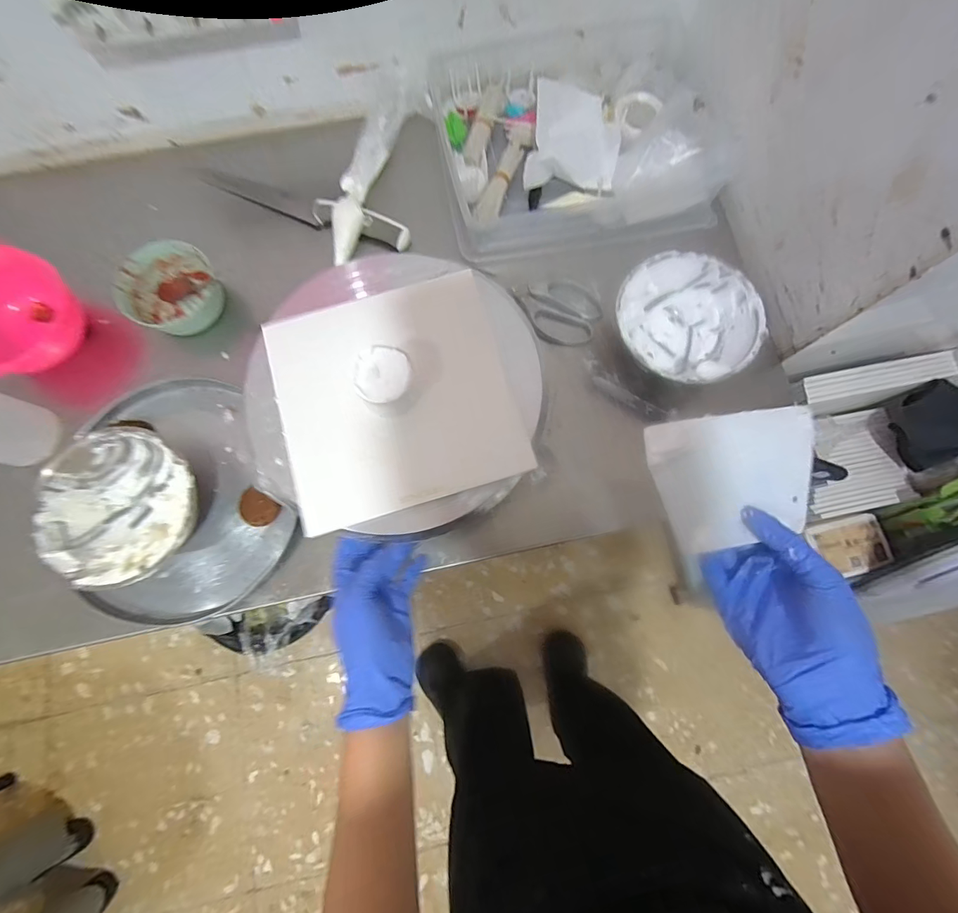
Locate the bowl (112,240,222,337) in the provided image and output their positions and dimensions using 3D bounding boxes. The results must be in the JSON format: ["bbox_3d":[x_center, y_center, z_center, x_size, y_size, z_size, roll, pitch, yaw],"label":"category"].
[{"bbox_3d":[-0.402,-0.216,0.570,0.112,0.069,0.110,0,78,0],"label":"bowl"}]

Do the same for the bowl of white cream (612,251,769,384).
[{"bbox_3d":[0.246,-0.159,0.534,0.156,0.073,0.162,0,78,0],"label":"bowl of white cream"}]

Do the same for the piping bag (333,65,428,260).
[{"bbox_3d":[-0.135,-0.392,0.581,0.097,0.059,0.298,24,93,5],"label":"piping bag"}]

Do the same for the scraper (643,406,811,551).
[{"bbox_3d":[0.171,0.014,0.286,0.120,0.005,0.086,-10,96,-10],"label":"scraper"}]

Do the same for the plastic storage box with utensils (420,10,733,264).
[{"bbox_3d":[0.129,-0.448,0.600,0.367,0.087,0.304,-10,78,-2],"label":"plastic storage box with utensils"}]

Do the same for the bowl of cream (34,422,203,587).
[{"bbox_3d":[-0.389,0.058,0.480,0.150,0.067,0.153,0,78,0],"label":"bowl of cream"}]

